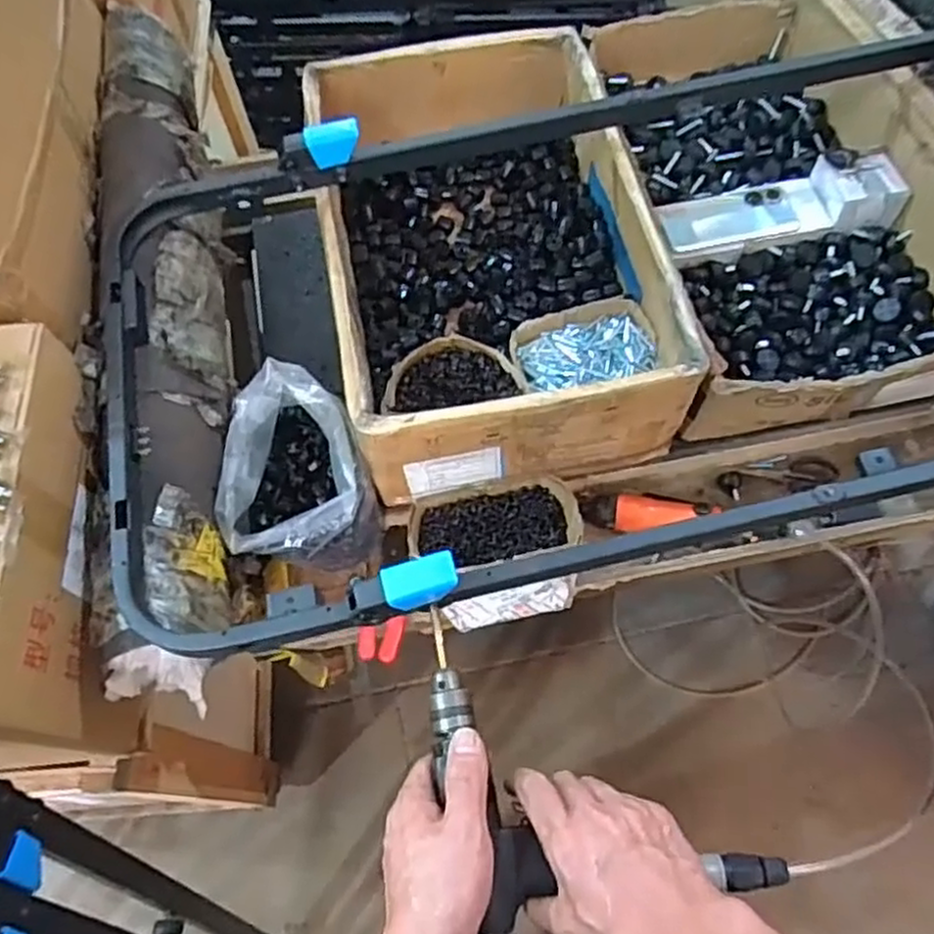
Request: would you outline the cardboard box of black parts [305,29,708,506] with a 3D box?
[{"bbox_3d":[0.020,-0.254,0.878,0.352,0.165,0.532,-11,65,-2],"label":"cardboard box of black parts"}]

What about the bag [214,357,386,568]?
[{"bbox_3d":[-0.178,0.011,0.785,0.140,0.163,0.171,-19,65,-6],"label":"bag"}]

